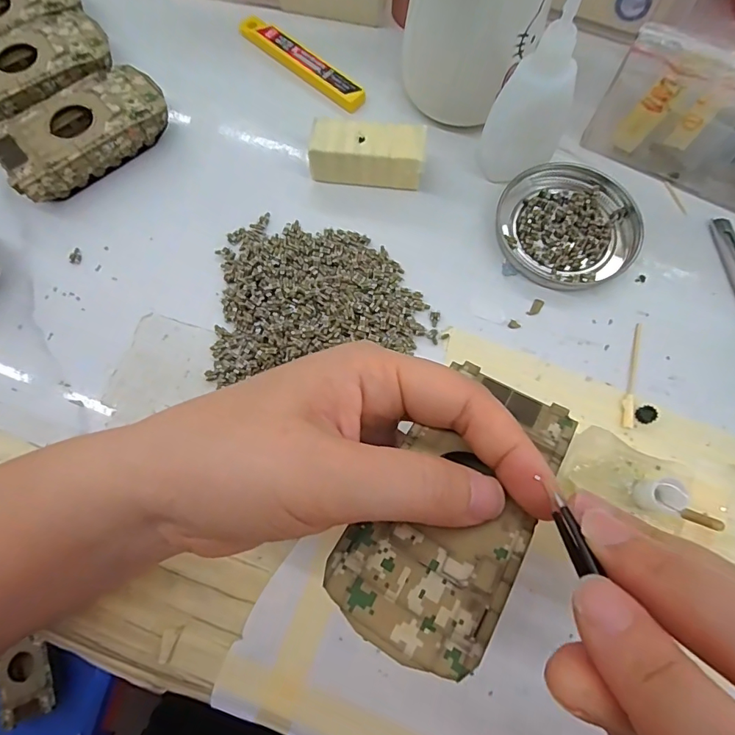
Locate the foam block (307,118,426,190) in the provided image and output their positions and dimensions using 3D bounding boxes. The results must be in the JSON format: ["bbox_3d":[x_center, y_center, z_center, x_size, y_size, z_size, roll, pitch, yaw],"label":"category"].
[{"bbox_3d":[0.001,-0.124,0.267,0.063,0.023,0.029,6,73,3],"label":"foam block"}]

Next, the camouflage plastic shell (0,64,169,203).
[{"bbox_3d":[-0.166,-0.139,0.273,0.095,0.027,0.049,-42,77,-11],"label":"camouflage plastic shell"}]

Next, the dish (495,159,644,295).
[{"bbox_3d":[0.117,-0.083,0.264,0.080,0.010,0.078,0,73,1],"label":"dish"}]

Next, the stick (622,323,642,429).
[{"bbox_3d":[0.139,0.003,0.240,0.006,0.004,0.059,15,74,5],"label":"stick"}]

